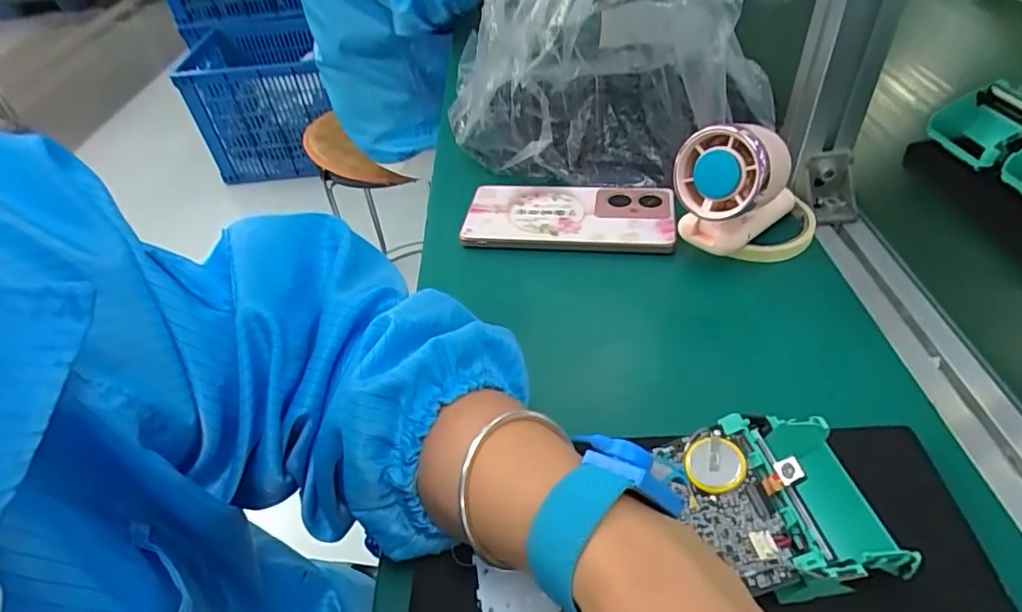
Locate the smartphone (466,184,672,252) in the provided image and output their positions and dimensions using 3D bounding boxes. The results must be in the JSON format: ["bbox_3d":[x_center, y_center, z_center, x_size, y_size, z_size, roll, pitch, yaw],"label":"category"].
[{"bbox_3d":[0.046,-0.072,0.454,0.162,0.014,0.075,3,44,10],"label":"smartphone"}]

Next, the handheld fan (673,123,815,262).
[{"bbox_3d":[0.170,-0.078,0.382,0.116,0.091,0.047,-18,45,-12],"label":"handheld fan"}]

